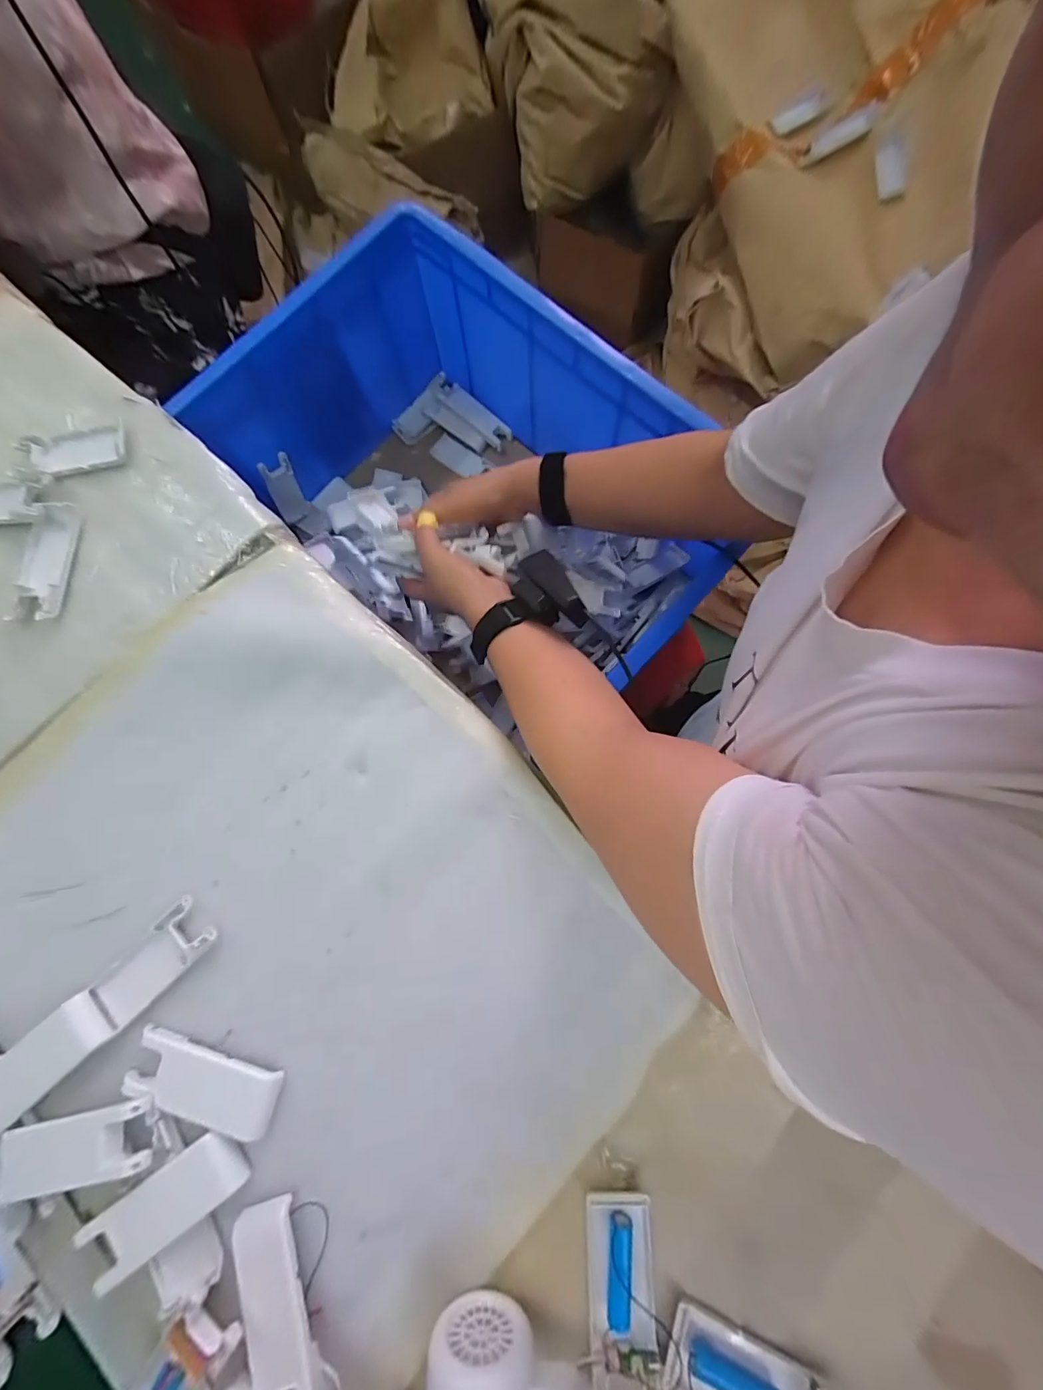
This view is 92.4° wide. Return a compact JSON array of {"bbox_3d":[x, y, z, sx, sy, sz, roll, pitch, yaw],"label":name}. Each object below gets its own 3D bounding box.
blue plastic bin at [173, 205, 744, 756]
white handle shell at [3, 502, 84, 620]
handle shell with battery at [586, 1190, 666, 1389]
[{"bbox_3d":[-0.052,-0.235,0.600,0.559,0.269,0.342,41,83,11],"label":"blue plastic bin"},{"bbox_3d":[-0.401,-0.114,0.419,0.043,0.009,0.105,1,78,4],"label":"white handle shell"},{"bbox_3d":[0.062,0.362,0.300,0.041,0.024,0.099,0,78,3],"label":"handle shell with battery"}]

